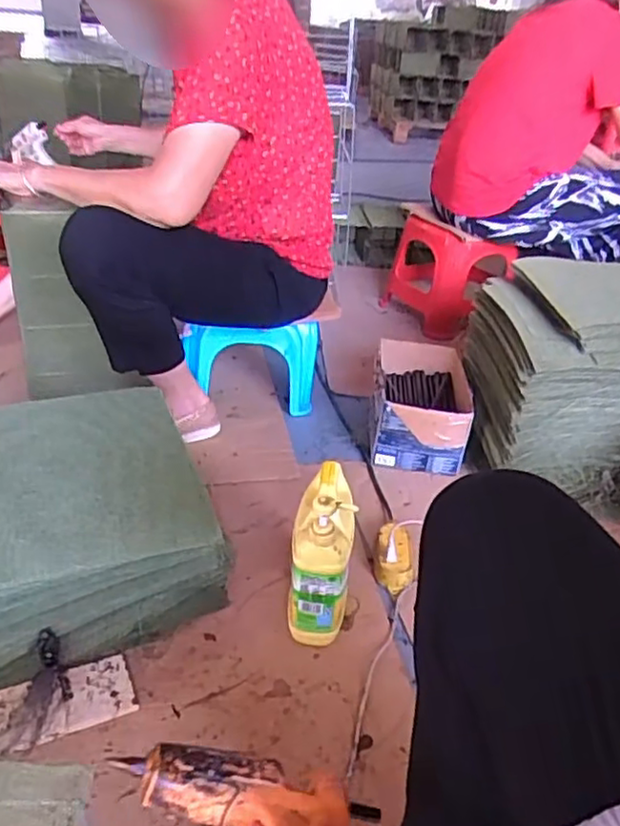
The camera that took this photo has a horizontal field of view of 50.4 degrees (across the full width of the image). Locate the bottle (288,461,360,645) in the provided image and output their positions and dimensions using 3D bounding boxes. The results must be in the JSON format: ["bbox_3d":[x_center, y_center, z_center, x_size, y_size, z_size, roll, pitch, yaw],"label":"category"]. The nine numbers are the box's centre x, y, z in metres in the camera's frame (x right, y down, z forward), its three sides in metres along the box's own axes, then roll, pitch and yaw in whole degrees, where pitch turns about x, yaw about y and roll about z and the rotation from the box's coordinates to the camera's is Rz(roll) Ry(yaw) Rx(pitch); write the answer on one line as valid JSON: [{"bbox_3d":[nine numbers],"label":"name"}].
[{"bbox_3d":[0.015,0.185,0.875,0.071,0.246,0.133,7,31,2],"label":"bottle"}]

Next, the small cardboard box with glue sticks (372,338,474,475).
[{"bbox_3d":[0.219,-0.017,1.332,0.176,0.134,0.285,7,33,1],"label":"small cardboard box with glue sticks"}]

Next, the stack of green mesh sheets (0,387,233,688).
[{"bbox_3d":[-0.314,0.149,0.897,0.365,0.220,0.300,-9,36,-22],"label":"stack of green mesh sheets"}]

